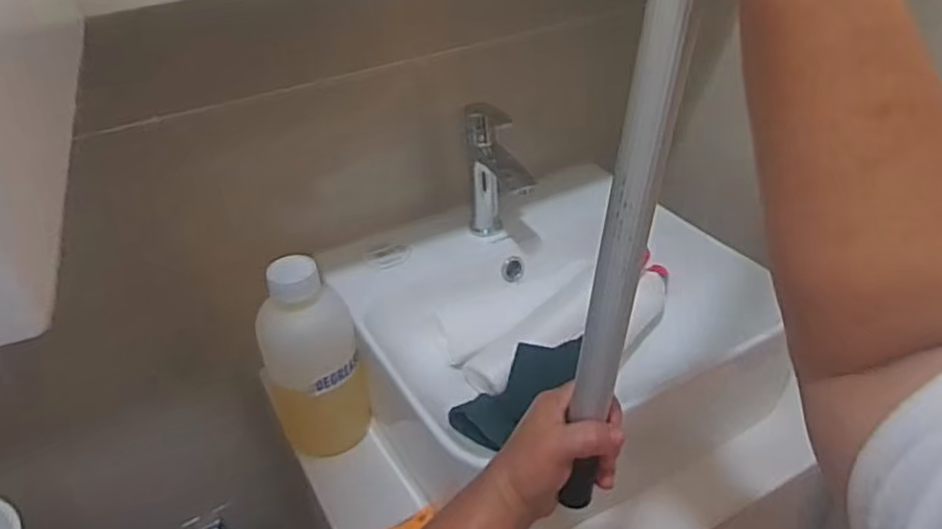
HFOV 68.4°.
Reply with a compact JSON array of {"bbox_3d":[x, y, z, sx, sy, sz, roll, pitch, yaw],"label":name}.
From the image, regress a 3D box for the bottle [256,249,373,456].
[{"bbox_3d":[-0.159,0.109,0.707,0.104,0.210,0.092,-14,34,-14],"label":"bottle"}]

